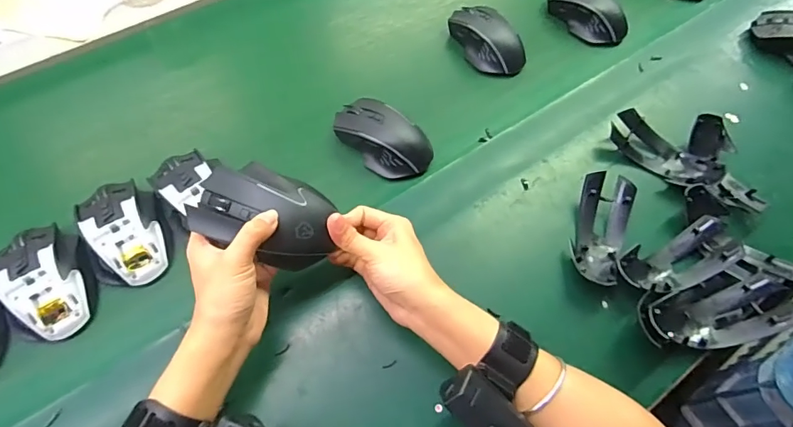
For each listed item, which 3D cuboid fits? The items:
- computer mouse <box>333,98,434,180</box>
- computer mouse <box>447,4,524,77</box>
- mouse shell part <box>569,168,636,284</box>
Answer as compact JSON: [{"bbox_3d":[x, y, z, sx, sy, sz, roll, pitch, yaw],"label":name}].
[{"bbox_3d":[-0.017,-0.085,0.503,0.118,0.035,0.062,34,67,14],"label":"computer mouse"},{"bbox_3d":[0.117,-0.224,0.580,0.067,0.040,0.110,-27,68,-15],"label":"computer mouse"},{"bbox_3d":[0.206,0.017,0.456,0.051,0.030,0.119,16,64,6],"label":"mouse shell part"}]

